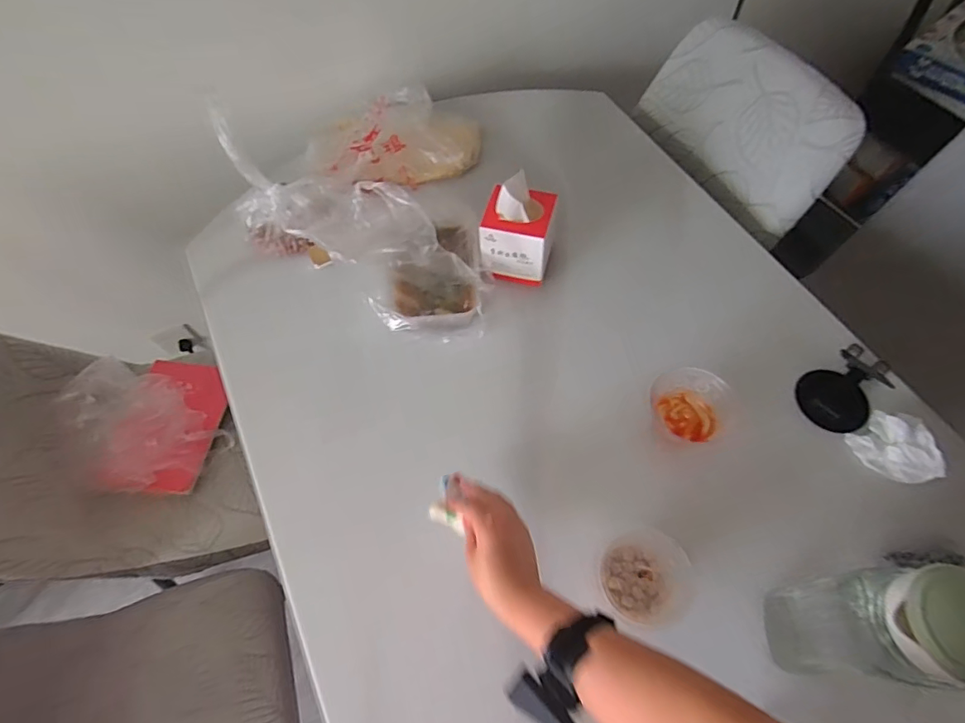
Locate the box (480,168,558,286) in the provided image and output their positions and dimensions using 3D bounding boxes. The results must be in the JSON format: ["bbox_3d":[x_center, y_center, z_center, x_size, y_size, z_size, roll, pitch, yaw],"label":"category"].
[{"bbox_3d":[0.052,-0.190,0.757,0.099,0.136,0.095,10,63,8],"label":"box"}]

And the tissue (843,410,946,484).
[{"bbox_3d":[0.505,0.105,0.634,0.079,0.034,0.085,-1,62,2],"label":"tissue"}]

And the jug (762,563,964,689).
[{"bbox_3d":[0.353,0.242,0.459,0.118,0.253,0.096,-14,62,-5],"label":"jug"}]

